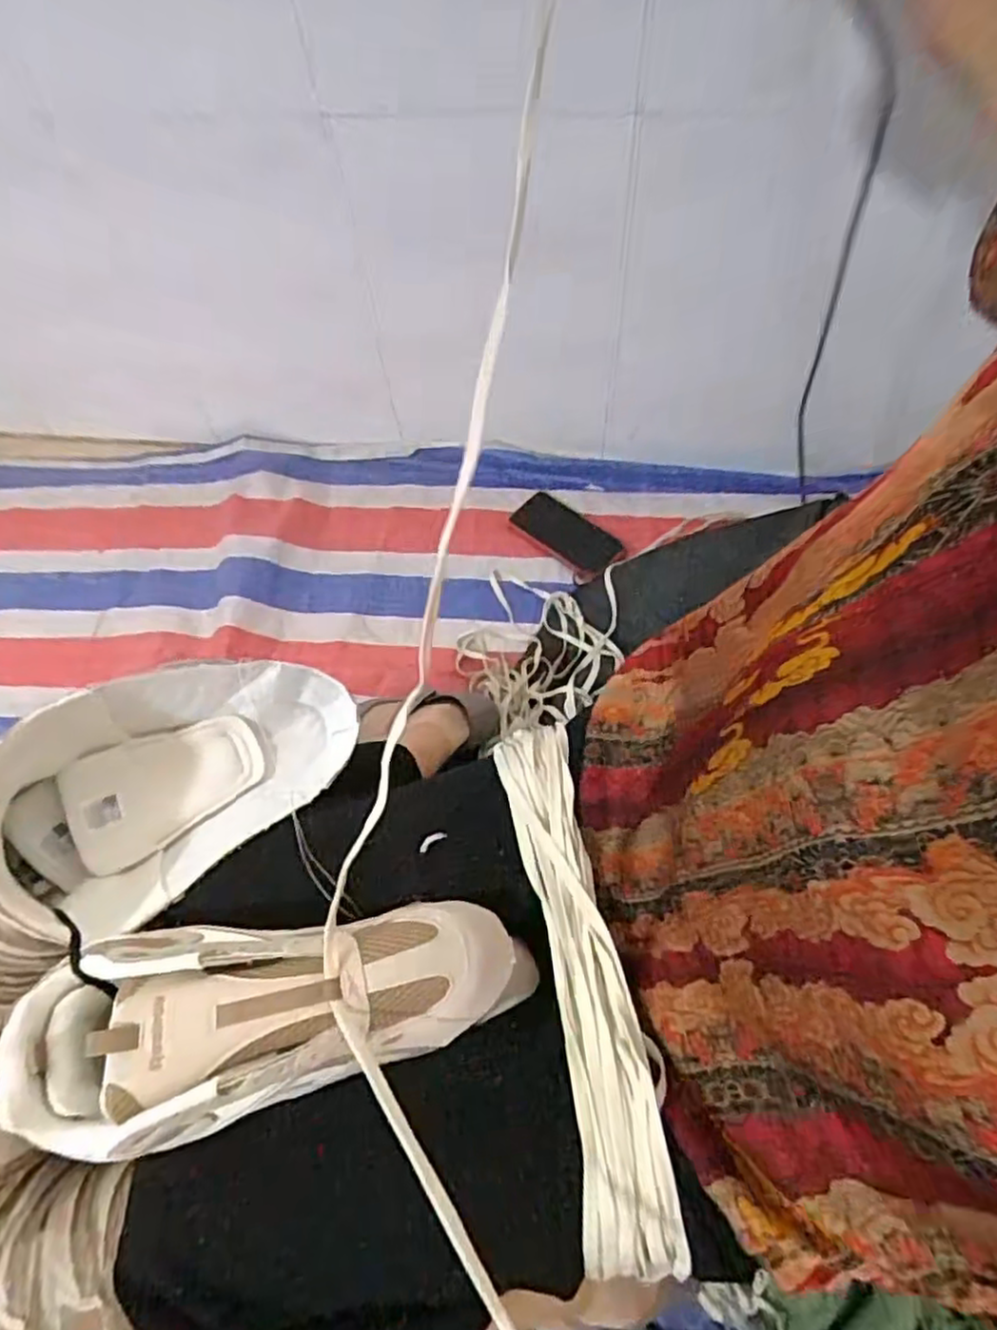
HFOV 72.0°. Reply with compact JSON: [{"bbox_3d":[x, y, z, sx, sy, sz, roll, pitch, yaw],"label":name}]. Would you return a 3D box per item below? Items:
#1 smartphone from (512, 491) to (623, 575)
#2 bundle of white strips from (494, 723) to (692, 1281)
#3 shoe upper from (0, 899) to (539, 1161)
[{"bbox_3d":[0.096,-0.185,0.953,0.153,0.011,0.070,35,69,20],"label":"smartphone"},{"bbox_3d":[0.050,0.173,0.408,0.053,0.035,0.300,-10,62,-1],"label":"bundle of white strips"},{"bbox_3d":[-0.119,0.185,0.377,0.268,0.075,0.106,-11,62,-2],"label":"shoe upper"}]

